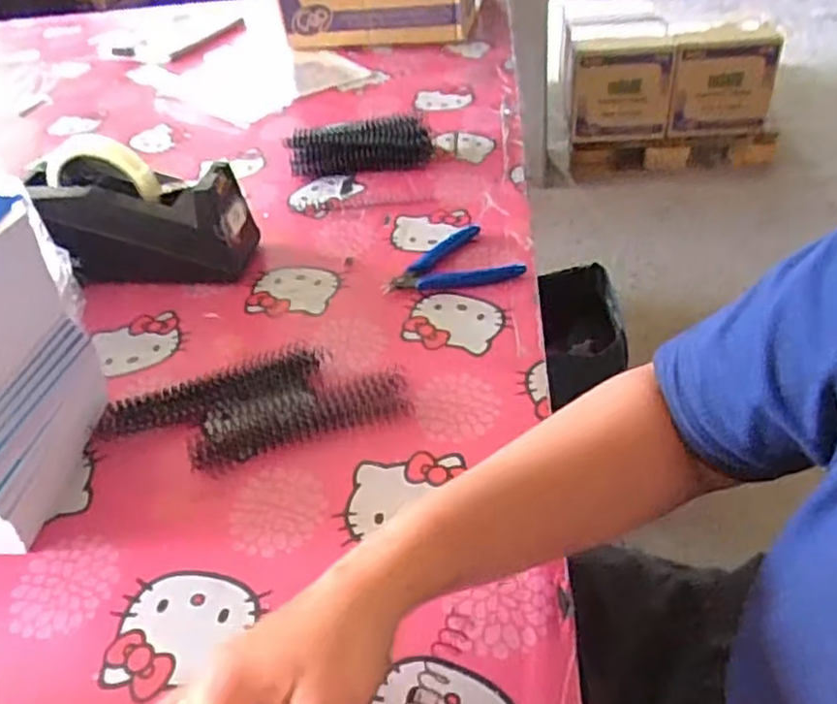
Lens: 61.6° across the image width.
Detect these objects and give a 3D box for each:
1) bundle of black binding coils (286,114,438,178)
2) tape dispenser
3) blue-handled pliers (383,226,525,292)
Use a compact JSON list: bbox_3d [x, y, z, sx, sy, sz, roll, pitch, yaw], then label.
[{"bbox_3d":[-0.067,-0.231,0.788,0.158,0.050,0.043,-3,42,5],"label":"bundle of black binding coils"},{"bbox_3d":[-0.257,-0.124,0.636,0.195,0.121,0.079,-3,42,4],"label":"tape dispenser"},{"bbox_3d":[0.027,-0.088,0.642,0.120,0.008,0.088,-8,41,-2],"label":"blue-handled pliers"}]

